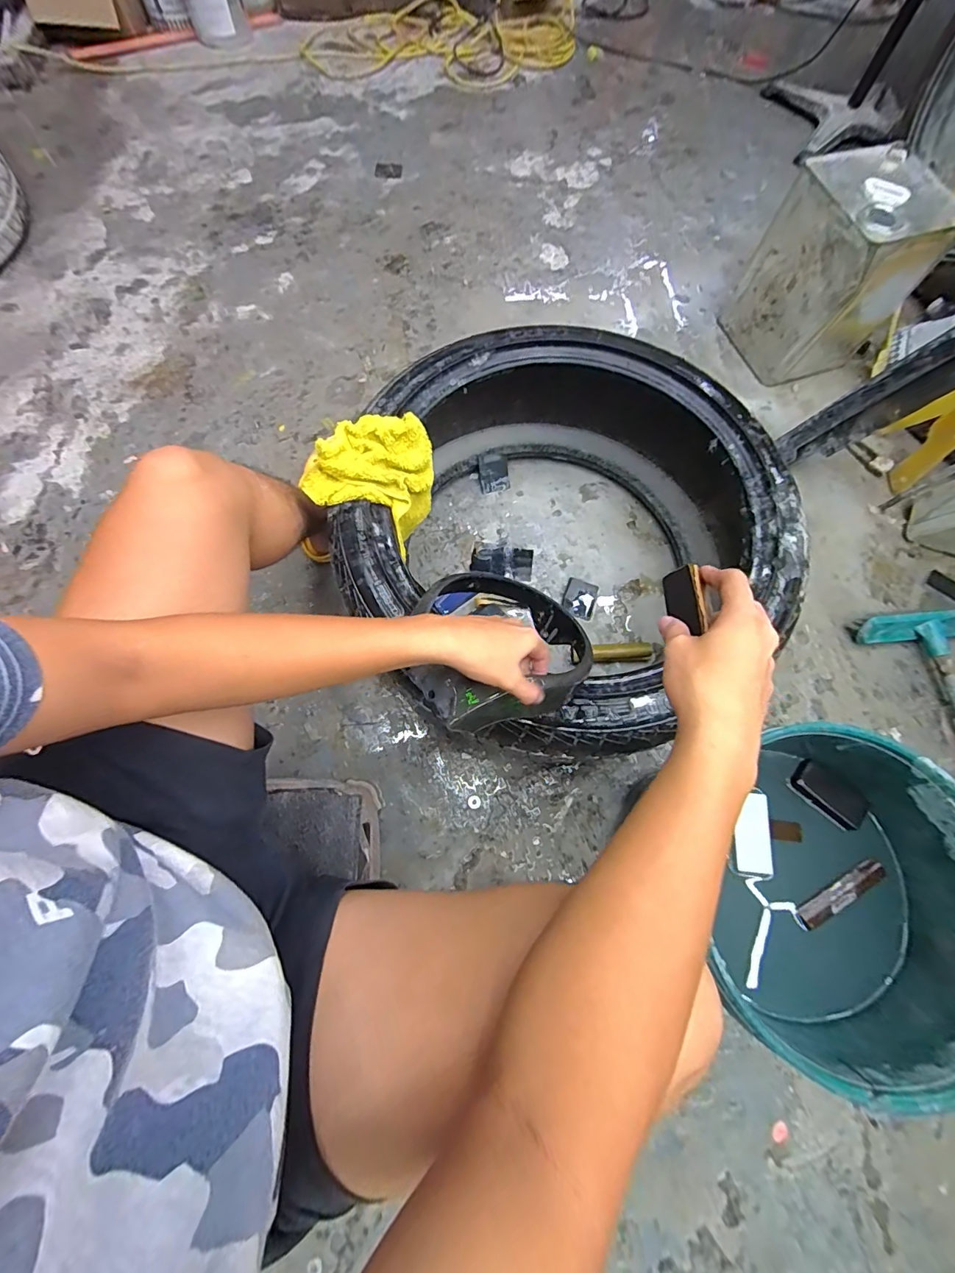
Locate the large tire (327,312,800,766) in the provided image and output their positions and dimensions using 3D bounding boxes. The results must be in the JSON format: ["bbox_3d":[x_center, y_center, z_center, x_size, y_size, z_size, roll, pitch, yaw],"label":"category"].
[{"bbox_3d":[0.139,-0.164,0.739,0.604,0.242,0.689,15,72,3],"label":"large tire"}]

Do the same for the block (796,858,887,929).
[{"bbox_3d":[0.414,0.291,0.519,0.112,0.017,0.023,-28,74,-11],"label":"block"}]

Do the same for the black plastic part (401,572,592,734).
[{"bbox_3d":[0.031,0.014,0.553,0.203,0.141,0.214,1,71,-2],"label":"black plastic part"}]

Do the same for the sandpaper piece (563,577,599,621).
[{"bbox_3d":[0.192,-0.069,0.852,0.059,0.006,0.076,18,72,4],"label":"sandpaper piece"}]

